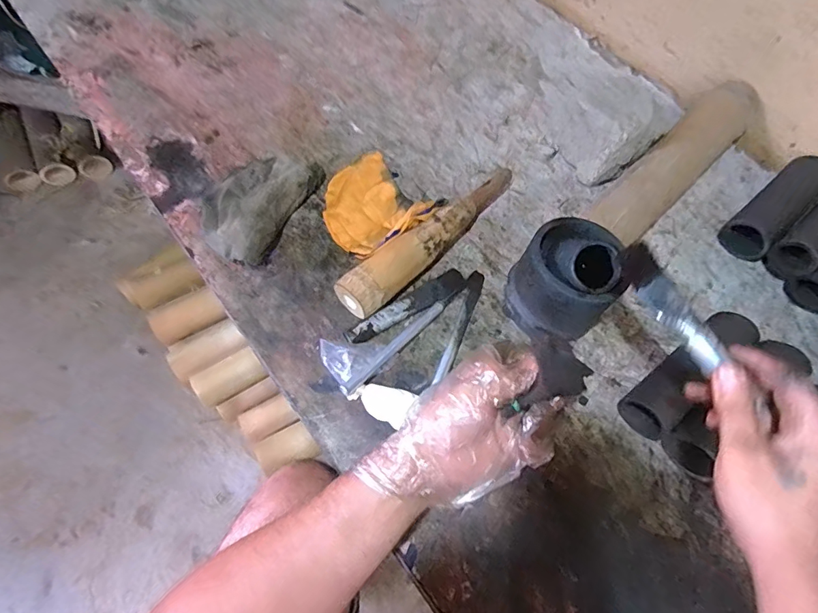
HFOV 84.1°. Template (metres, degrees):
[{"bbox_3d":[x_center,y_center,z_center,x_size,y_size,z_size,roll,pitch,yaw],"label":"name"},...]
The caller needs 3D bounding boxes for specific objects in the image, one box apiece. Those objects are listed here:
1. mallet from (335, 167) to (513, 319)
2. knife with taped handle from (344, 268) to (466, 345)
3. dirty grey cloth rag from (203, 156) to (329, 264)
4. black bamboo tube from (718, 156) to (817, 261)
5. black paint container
[{"bbox_3d":[0.035,-0.088,0.541,0.283,0.048,0.048,-40,74,-22],"label":"mallet"},{"bbox_3d":[0.002,0.001,0.513,0.156,0.021,0.031,-32,71,-21],"label":"knife with taped handle"},{"bbox_3d":[-0.187,-0.131,0.544,0.110,0.042,0.168,25,64,6],"label":"dirty grey cloth rag"},{"bbox_3d":[0.494,-0.134,0.614,0.188,0.046,0.057,-37,73,-21],"label":"black bamboo tube"},{"bbox_3d":[0.164,-0.026,0.486,0.103,0.132,0.102,3,63,-6],"label":"black paint container"}]

